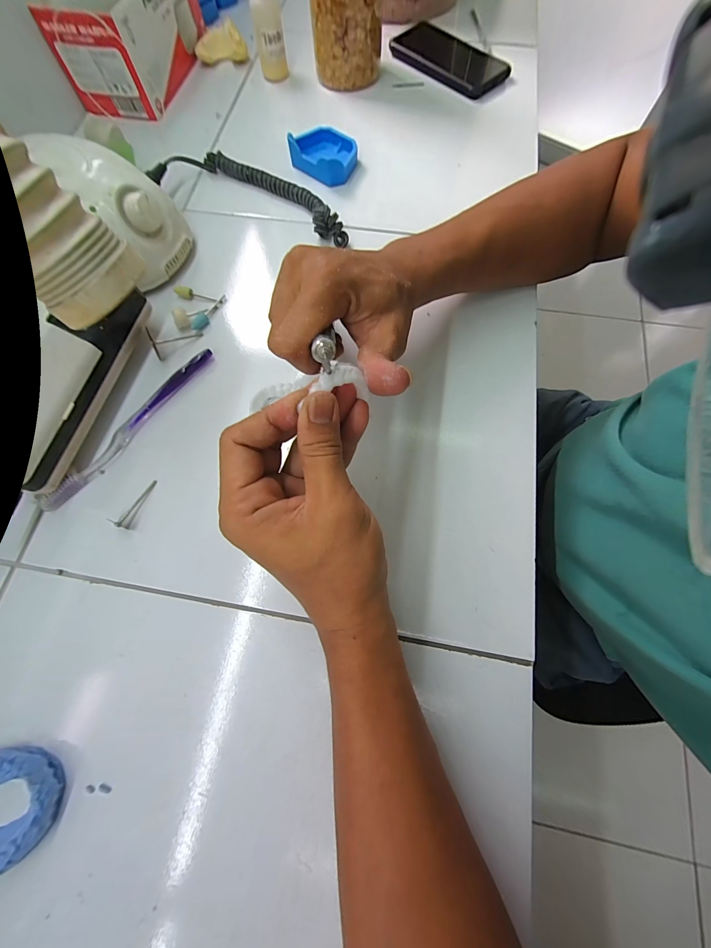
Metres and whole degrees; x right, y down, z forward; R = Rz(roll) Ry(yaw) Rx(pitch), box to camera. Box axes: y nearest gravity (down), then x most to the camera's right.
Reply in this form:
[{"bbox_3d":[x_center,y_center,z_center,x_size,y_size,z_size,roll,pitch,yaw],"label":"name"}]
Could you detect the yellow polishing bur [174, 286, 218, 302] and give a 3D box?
[{"bbox_3d":[-0.164,-0.183,0.335,0.046,0.011,0.006,11,72,4],"label":"yellow polishing bur"}]

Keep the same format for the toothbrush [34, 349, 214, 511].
[{"bbox_3d":[-0.195,-0.043,0.288,0.015,0.019,0.187,37,77,12],"label":"toothbrush"}]

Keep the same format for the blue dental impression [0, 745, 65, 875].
[{"bbox_3d":[-0.214,0.208,0.206,0.053,0.023,0.060,-8,72,-1],"label":"blue dental impression"}]

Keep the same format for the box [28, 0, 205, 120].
[{"bbox_3d":[-0.287,-0.579,0.423,0.116,0.093,0.206,11,73,5],"label":"box"}]

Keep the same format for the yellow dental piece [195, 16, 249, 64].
[{"bbox_3d":[-0.189,-0.609,0.466,0.073,0.033,0.028,4,72,2],"label":"yellow dental piece"}]

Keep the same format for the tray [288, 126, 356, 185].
[{"bbox_3d":[-0.036,-0.380,0.391,0.078,0.027,0.062,35,76,12],"label":"tray"}]

